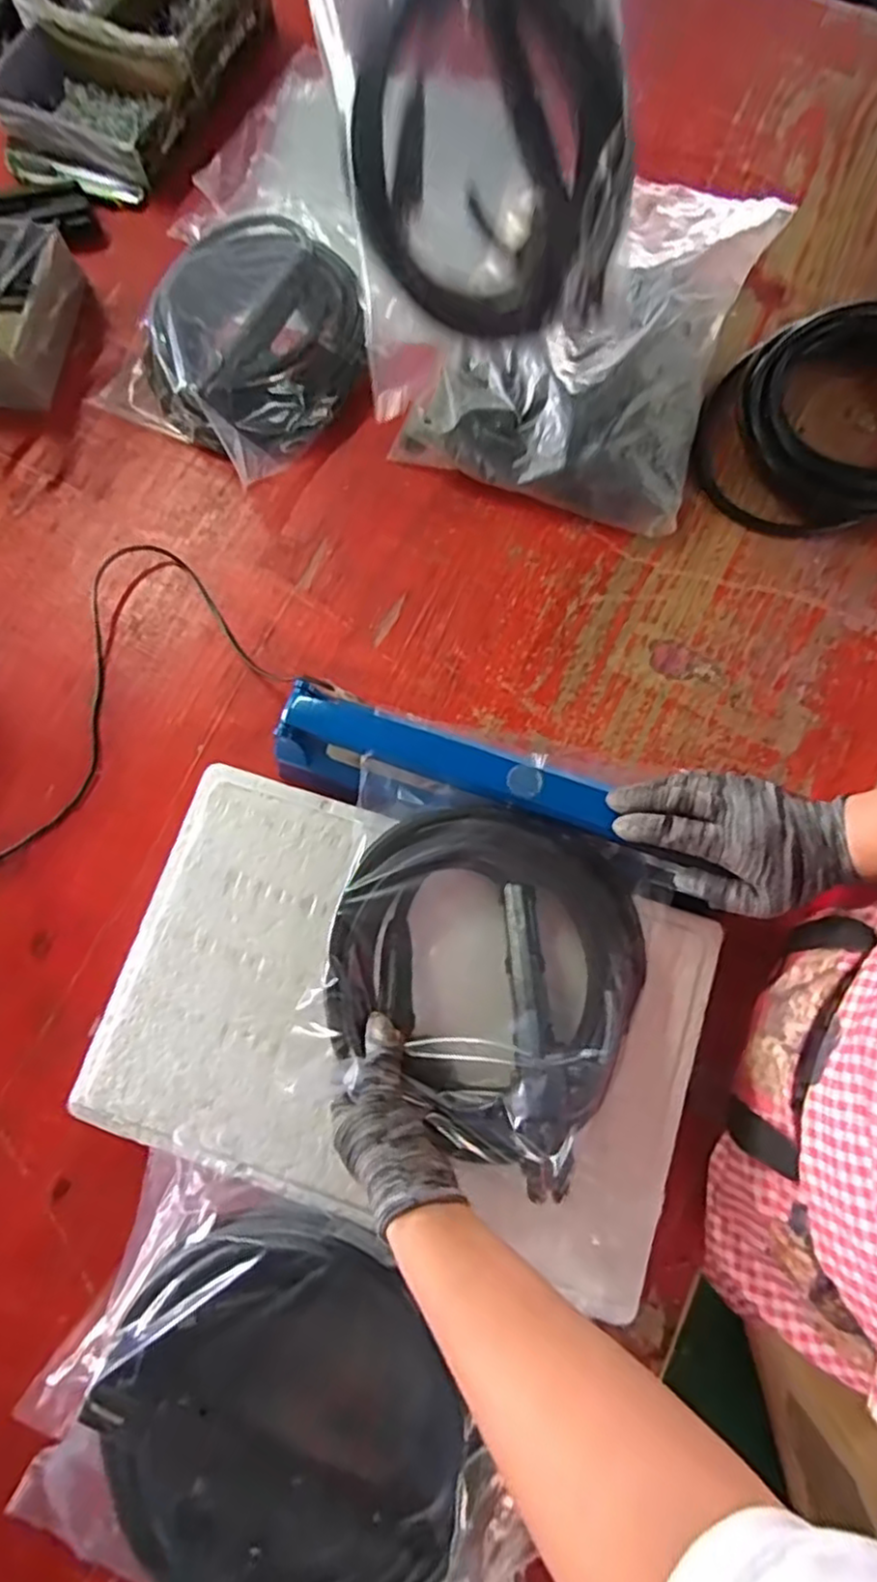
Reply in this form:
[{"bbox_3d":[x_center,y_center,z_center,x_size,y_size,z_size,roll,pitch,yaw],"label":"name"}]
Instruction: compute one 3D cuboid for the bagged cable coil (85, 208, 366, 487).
[{"bbox_3d":[-0.187,-0.469,0.703,0.241,0.064,0.276,30,79,7],"label":"bagged cable coil"}]

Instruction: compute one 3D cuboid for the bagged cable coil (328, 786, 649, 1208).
[{"bbox_3d":[0.033,0.110,0.477,0.201,0.085,0.209,0,76,0],"label":"bagged cable coil"}]

